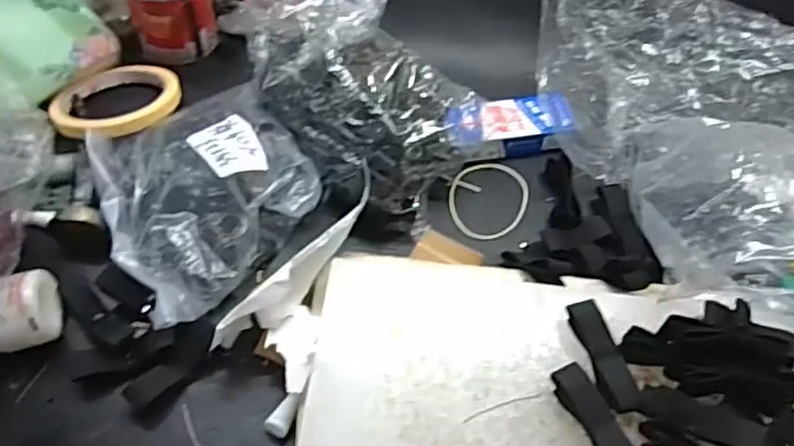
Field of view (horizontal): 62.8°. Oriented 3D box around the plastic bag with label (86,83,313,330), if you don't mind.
[{"bbox_3d":[-0.132,-0.026,0.449,0.139,0.053,0.170,-28,62,-20],"label":"plastic bag with label"}]

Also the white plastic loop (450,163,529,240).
[{"bbox_3d":[0.069,-0.017,0.491,0.060,0.008,0.070,9,56,2],"label":"white plastic loop"}]

